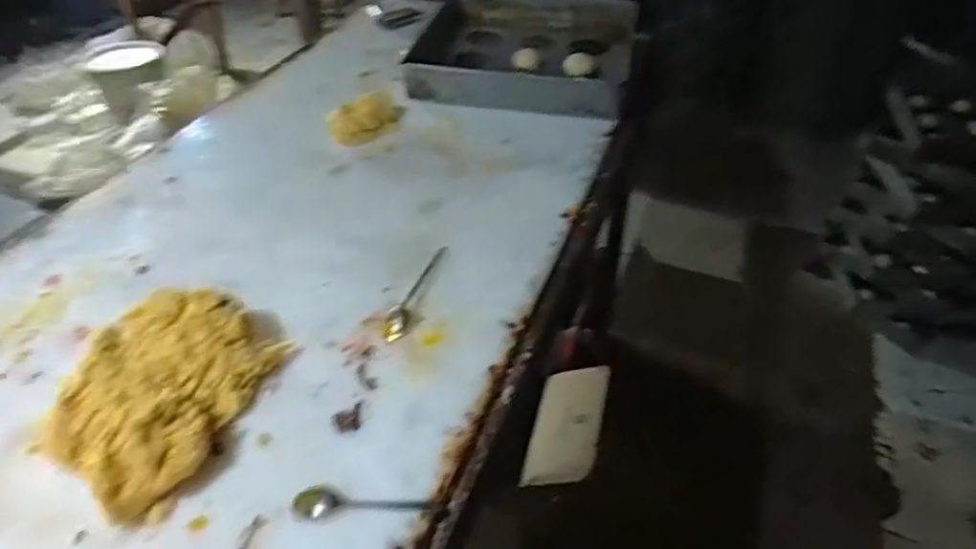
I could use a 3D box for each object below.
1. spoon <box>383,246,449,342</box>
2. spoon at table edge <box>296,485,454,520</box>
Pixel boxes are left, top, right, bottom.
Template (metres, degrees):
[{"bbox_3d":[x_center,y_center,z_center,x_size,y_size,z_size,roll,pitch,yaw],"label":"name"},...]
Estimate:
[{"bbox_3d":[-0.092,0.020,0.804,0.032,0.012,0.166,11,41,12],"label":"spoon"},{"bbox_3d":[-0.107,0.204,0.579,0.134,0.013,0.023,2,40,2],"label":"spoon at table edge"}]

